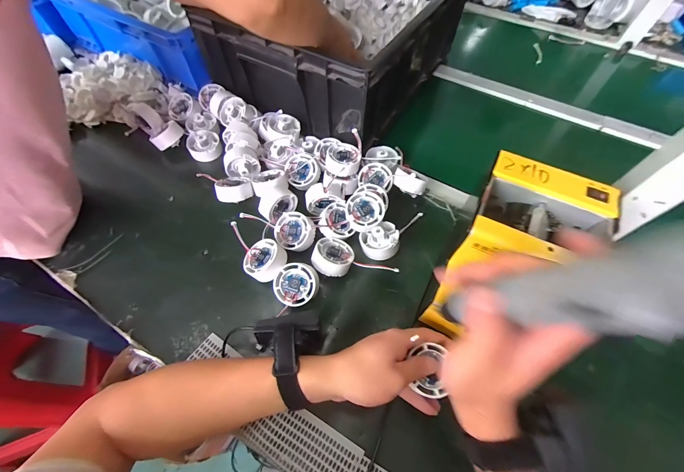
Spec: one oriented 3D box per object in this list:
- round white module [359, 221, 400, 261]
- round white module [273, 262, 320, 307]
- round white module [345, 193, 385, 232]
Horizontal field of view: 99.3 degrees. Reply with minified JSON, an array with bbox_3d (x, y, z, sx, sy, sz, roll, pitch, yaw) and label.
[{"bbox_3d":[0.057,0.008,0.410,0.055,0.018,0.051,-1,66,2],"label":"round white module"},{"bbox_3d":[-0.058,0.063,0.382,0.057,0.026,0.053,-3,84,4],"label":"round white module"},{"bbox_3d":[0.032,-0.032,0.421,0.053,0.021,0.053,0,80,0],"label":"round white module"}]

